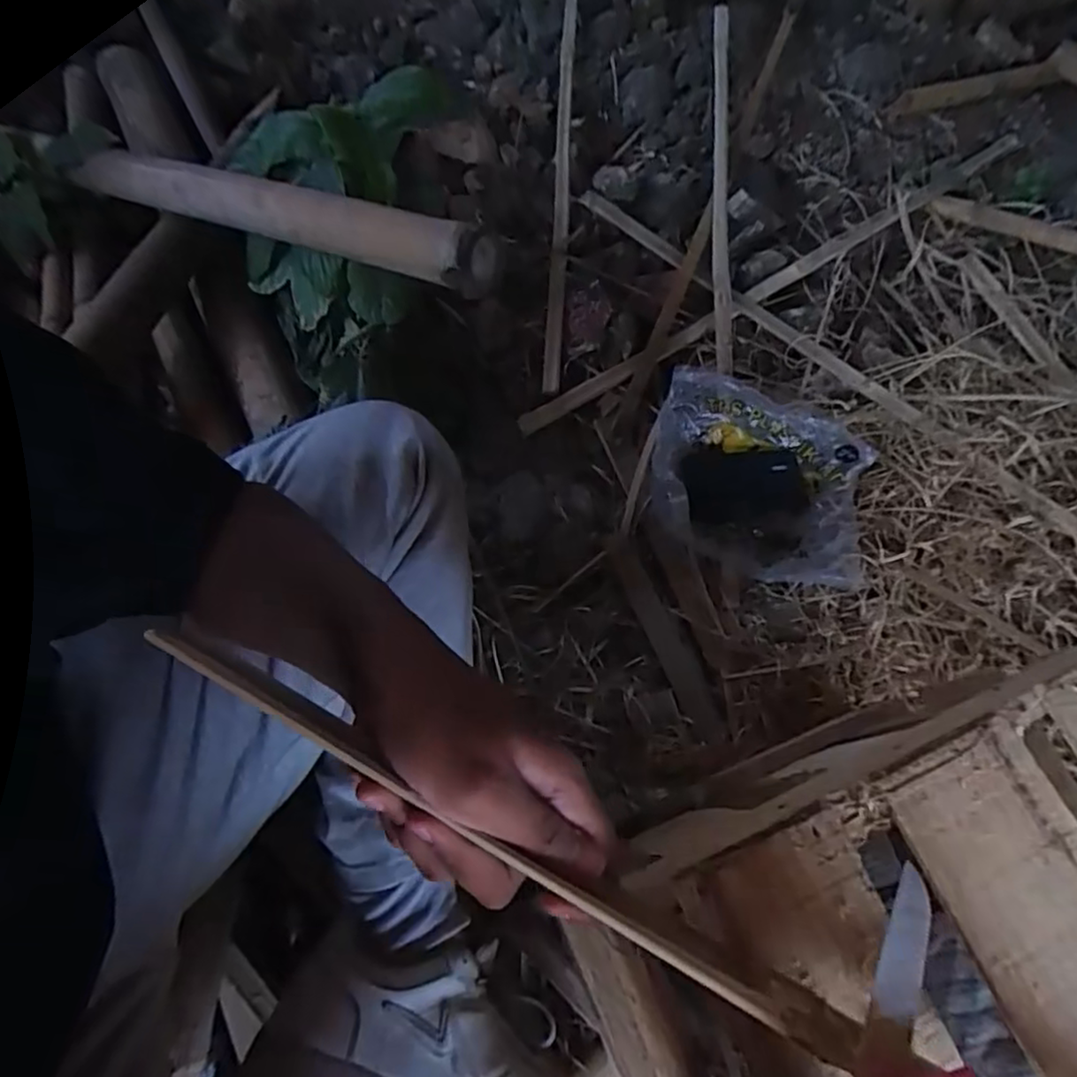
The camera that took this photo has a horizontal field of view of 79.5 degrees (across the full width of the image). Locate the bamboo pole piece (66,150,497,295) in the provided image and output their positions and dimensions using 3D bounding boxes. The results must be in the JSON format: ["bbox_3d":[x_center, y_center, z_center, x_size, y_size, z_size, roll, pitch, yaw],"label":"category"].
[{"bbox_3d":[-0.285,-0.331,0.659,0.558,0.064,0.045,22,69,22],"label":"bamboo pole piece"}]

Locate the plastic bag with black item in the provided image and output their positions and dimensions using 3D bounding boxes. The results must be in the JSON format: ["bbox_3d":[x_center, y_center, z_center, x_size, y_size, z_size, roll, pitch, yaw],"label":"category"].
[{"bbox_3d":[0.274,-0.080,0.784,0.269,0.072,0.237,14,69,3],"label":"plastic bag with black item"}]

